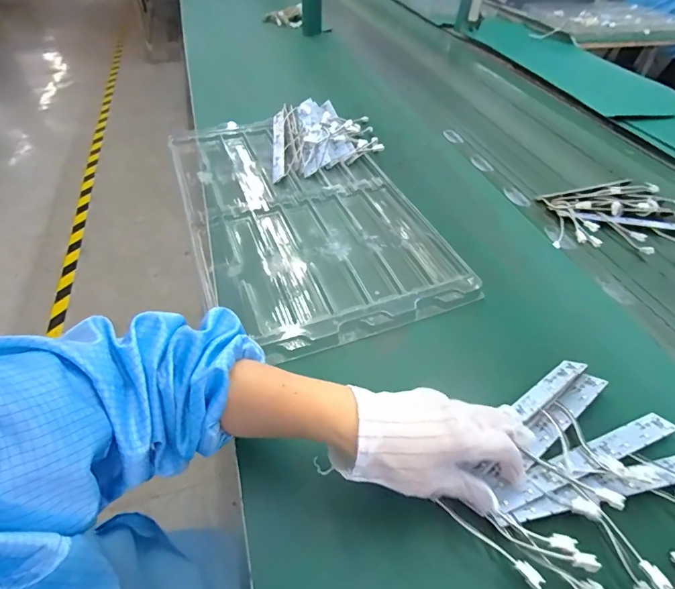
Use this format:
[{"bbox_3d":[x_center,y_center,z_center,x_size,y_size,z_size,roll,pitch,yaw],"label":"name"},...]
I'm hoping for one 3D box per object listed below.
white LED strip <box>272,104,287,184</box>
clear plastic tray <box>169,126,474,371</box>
[{"bbox_3d":[-0.102,-0.263,0.703,0.024,0.009,0.188,-7,58,5],"label":"white LED strip"},{"bbox_3d":[-0.058,-0.138,0.610,0.316,0.027,0.518,-15,50,-16],"label":"clear plastic tray"}]

